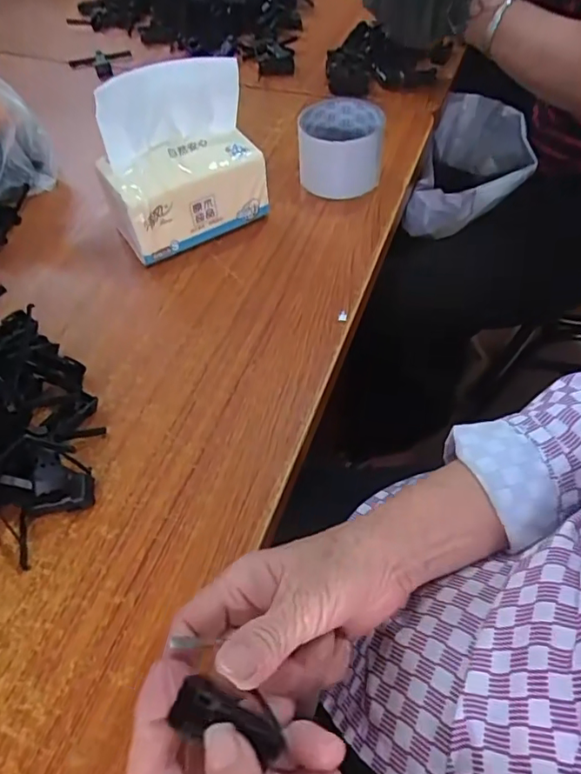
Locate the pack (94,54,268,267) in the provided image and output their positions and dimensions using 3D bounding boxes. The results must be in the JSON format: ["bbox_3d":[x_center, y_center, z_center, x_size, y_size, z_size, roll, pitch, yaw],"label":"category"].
[{"bbox_3d":[-0.103,-0.208,0.486,0.136,0.133,0.094,-26,58,-17],"label":"pack"}]

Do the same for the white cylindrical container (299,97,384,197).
[{"bbox_3d":[0.052,-0.246,0.552,0.081,0.065,0.087,5,54,4],"label":"white cylindrical container"}]

